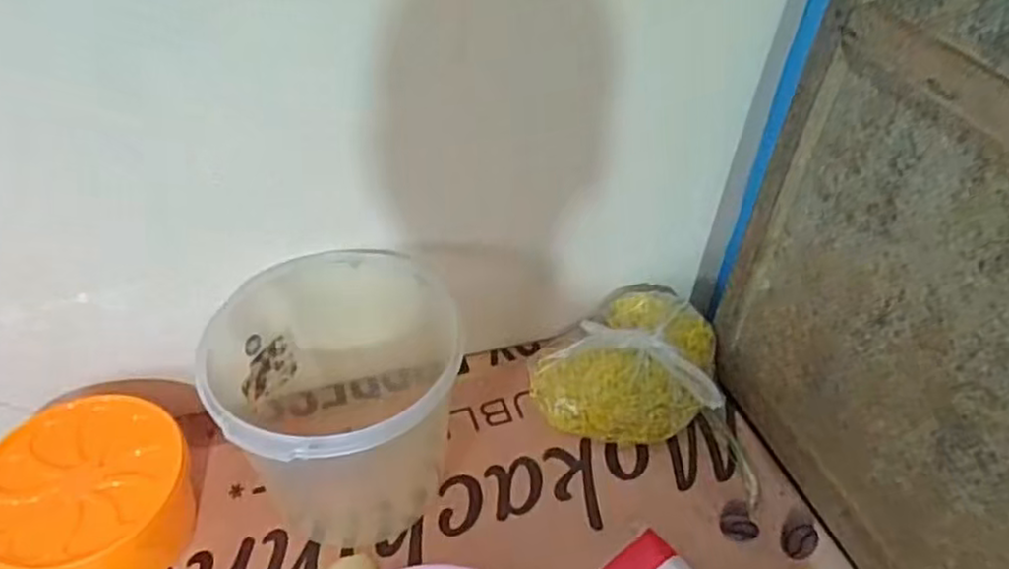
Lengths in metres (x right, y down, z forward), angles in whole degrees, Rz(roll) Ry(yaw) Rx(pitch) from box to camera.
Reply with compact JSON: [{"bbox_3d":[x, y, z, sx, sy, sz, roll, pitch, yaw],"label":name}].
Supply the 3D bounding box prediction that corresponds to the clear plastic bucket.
[{"bbox_3d":[-0.184,0.137,0.778,0.232,0.236,0.250,2,43,-2],"label":"clear plastic bucket"}]

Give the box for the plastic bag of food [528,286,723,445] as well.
[{"bbox_3d":[0.151,0.098,0.909,0.219,0.119,0.190,11,44,8],"label":"plastic bag of food"}]

